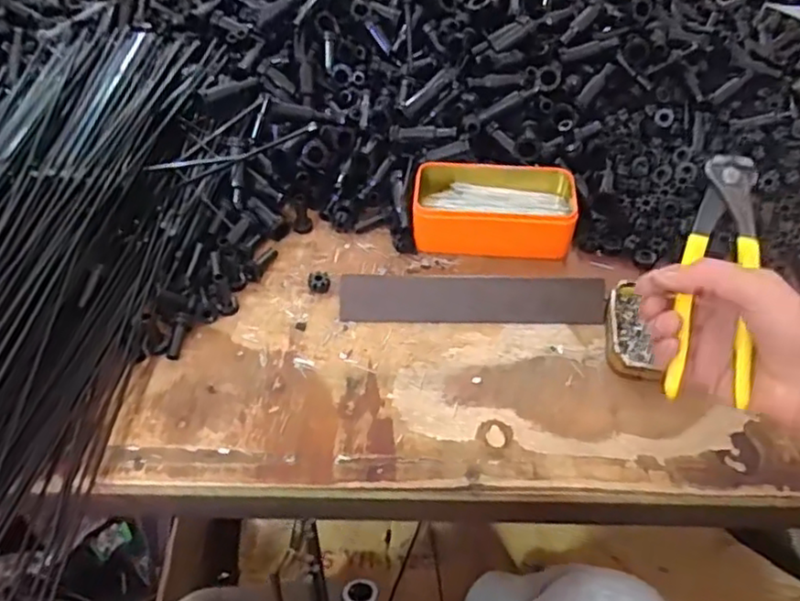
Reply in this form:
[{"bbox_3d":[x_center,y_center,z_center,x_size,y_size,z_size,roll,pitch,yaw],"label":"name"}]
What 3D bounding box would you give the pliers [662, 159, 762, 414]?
[{"bbox_3d":[0.199,-0.017,0.417,0.042,0.016,0.165,11,72,10],"label":"pliers"}]

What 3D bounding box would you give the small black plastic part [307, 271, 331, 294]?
[{"bbox_3d":[-0.070,-0.016,0.574,0.019,0.011,0.017,-10,48,-10],"label":"small black plastic part"}]

